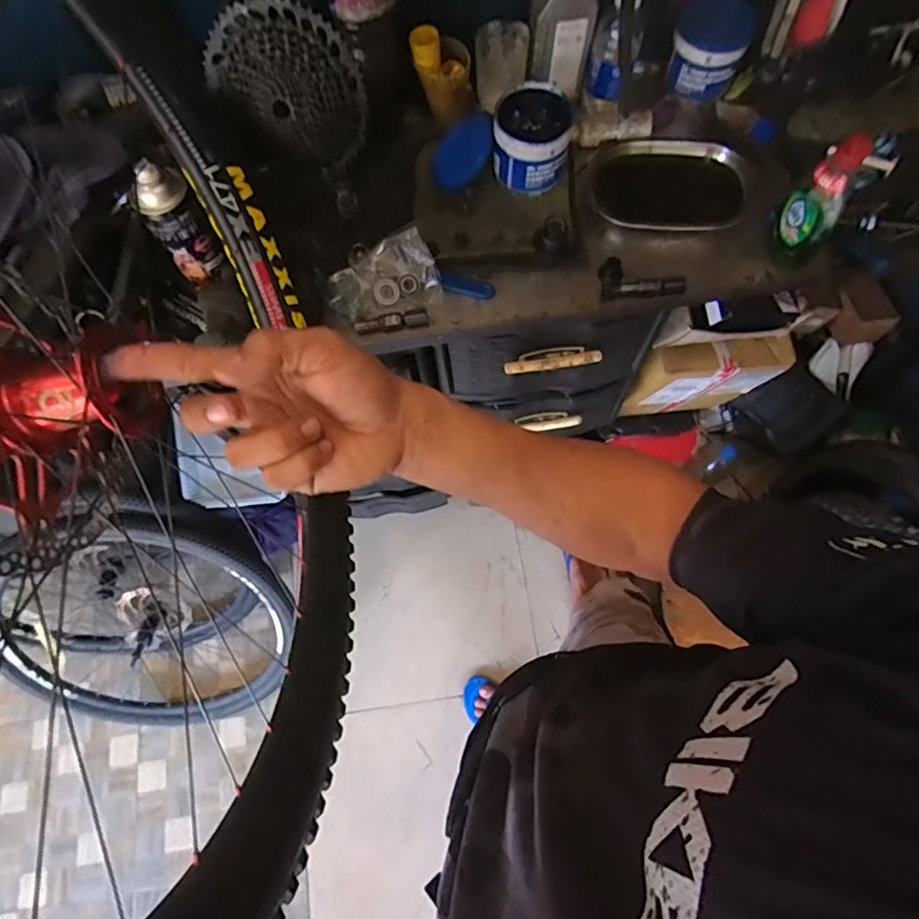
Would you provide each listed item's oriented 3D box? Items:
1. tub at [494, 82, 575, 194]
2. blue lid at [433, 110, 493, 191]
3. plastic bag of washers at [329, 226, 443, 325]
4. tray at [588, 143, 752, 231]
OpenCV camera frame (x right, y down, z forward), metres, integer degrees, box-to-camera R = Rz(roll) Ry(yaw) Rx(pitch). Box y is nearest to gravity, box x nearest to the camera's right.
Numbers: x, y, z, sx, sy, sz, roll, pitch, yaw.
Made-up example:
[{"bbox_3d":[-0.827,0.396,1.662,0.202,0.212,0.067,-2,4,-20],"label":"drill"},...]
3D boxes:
[{"bbox_3d":[0.097,-0.431,0.744,0.099,0.074,0.107,7,72,5],"label":"tub"},{"bbox_3d":[0.006,-0.429,0.772,0.100,0.011,0.124,24,84,40],"label":"blue lid"},{"bbox_3d":[-0.102,-0.234,0.716,0.143,0.038,0.092,-21,71,-4],"label":"plastic bag of washers"},{"bbox_3d":[0.288,-0.373,0.751,0.211,0.031,0.134,10,72,6],"label":"tray"}]

